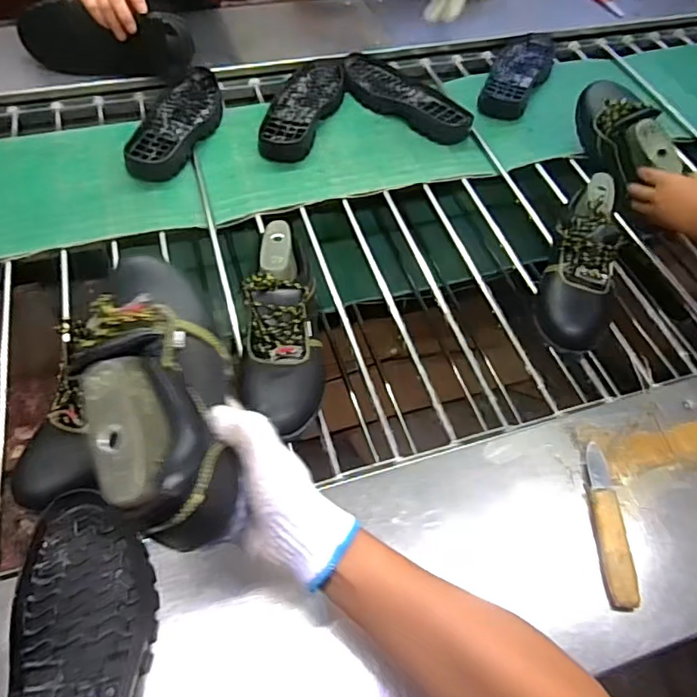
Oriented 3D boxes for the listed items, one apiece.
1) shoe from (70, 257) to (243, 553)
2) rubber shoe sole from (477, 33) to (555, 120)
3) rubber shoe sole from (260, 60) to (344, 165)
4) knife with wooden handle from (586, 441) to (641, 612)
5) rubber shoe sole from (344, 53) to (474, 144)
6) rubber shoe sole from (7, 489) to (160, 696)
[{"bbox_3d":[-0.143,0.019,0.428,0.090,0.089,0.251,-9,48,-11],"label":"shoe"},{"bbox_3d":[0.341,-0.549,1.113,0.113,0.035,0.289,19,56,8],"label":"rubber shoe sole"},{"bbox_3d":[-0.080,-0.436,1.003,0.104,0.028,0.302,17,55,6],"label":"rubber shoe sole"},{"bbox_3d":[0.264,0.174,0.567,0.026,0.028,0.163,5,55,-1],"label":"knife with wooden handle"},{"bbox_3d":[0.101,-0.463,1.035,0.289,0.030,0.107,37,60,19],"label":"rubber shoe sole"},{"bbox_3d":[-0.216,0.256,0.461,0.110,0.032,0.287,-12,51,-13],"label":"rubber shoe sole"}]

